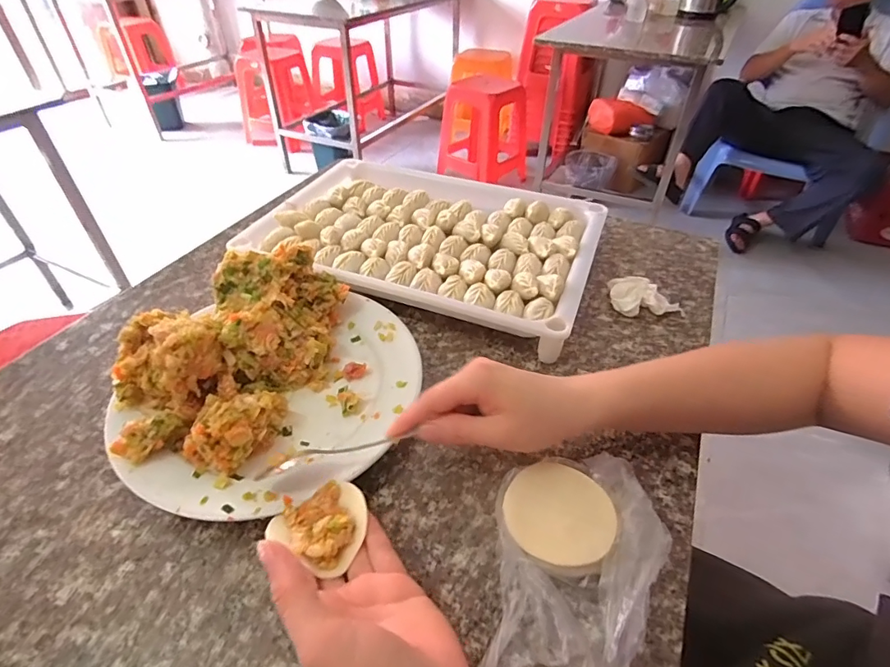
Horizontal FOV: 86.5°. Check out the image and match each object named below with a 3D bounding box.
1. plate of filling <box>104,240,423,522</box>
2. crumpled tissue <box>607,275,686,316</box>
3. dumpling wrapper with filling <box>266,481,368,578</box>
[{"bbox_3d":[-0.137,0.027,0.384,0.211,0.079,0.246,31,51,29],"label":"plate of filling"},{"bbox_3d":[0.214,-0.038,0.504,0.078,0.025,0.042,16,45,17],"label":"crumpled tissue"},{"bbox_3d":[-0.080,0.119,0.305,0.062,0.016,0.053,20,46,21],"label":"dumpling wrapper with filling"}]

